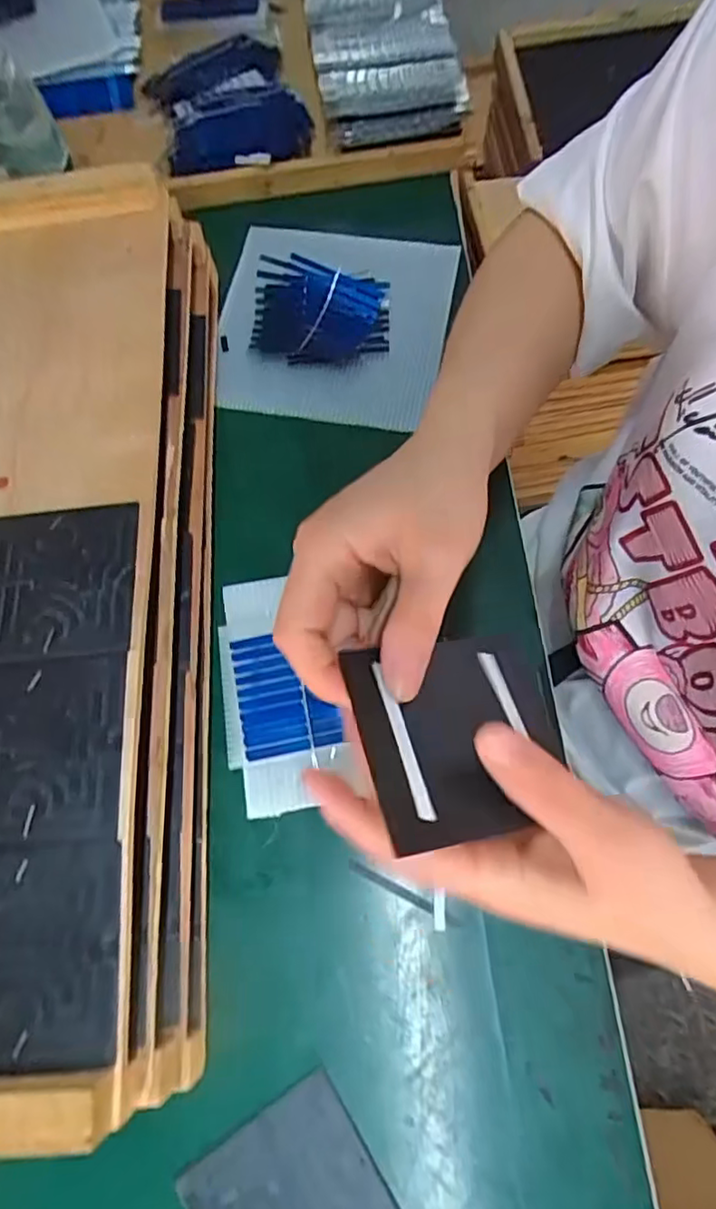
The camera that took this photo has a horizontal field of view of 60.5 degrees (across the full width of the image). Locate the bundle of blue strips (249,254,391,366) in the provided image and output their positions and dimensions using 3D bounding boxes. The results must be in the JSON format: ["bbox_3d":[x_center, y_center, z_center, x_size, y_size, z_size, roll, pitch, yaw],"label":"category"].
[{"bbox_3d":[-0.026,-0.202,0.429,0.094,0.013,0.074,3,71,4],"label":"bundle of blue strips"}]

